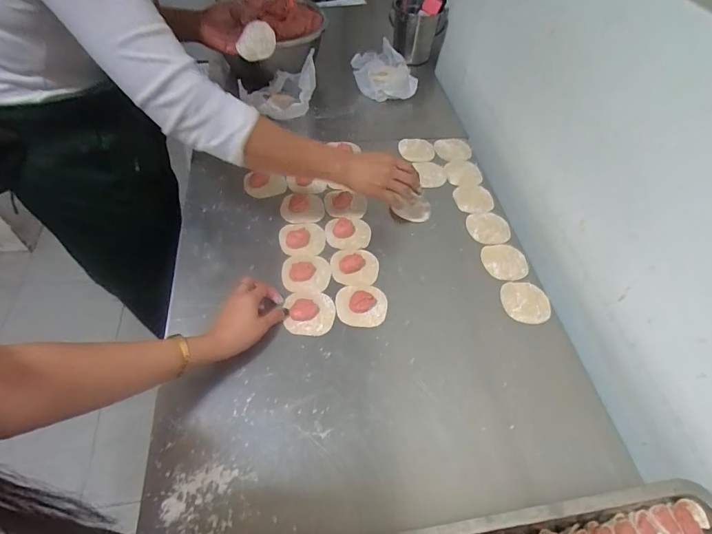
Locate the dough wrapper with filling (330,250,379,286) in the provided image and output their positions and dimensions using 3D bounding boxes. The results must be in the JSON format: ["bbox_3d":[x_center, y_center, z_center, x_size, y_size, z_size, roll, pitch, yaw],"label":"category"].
[{"bbox_3d":[-0.002,-0.006,0.681,0.078,0.018,0.077,12,53,6],"label":"dough wrapper with filling"}]

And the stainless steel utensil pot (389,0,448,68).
[{"bbox_3d":[0.168,-0.648,1.116,0.147,0.148,0.122,2,52,-4],"label":"stainless steel utensil pot"}]

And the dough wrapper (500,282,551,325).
[{"bbox_3d":[0.276,0.057,0.662,0.071,0.004,0.077,0,54,8],"label":"dough wrapper"}]

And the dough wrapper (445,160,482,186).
[{"bbox_3d":[0.226,-0.198,0.856,0.074,0.008,0.073,-1,52,-4],"label":"dough wrapper"}]

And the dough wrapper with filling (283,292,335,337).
[{"bbox_3d":[-0.073,0.069,0.620,0.078,0.021,0.073,6,52,2],"label":"dough wrapper with filling"}]

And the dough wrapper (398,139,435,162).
[{"bbox_3d":[0.133,-0.259,0.891,0.078,0.009,0.068,-1,63,-6],"label":"dough wrapper"}]

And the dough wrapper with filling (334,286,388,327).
[{"bbox_3d":[0.009,0.055,0.632,0.078,0.030,0.073,1,52,-2],"label":"dough wrapper with filling"}]

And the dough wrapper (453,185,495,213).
[{"bbox_3d":[0.235,-0.135,0.806,0.073,0.005,0.077,1,52,-2],"label":"dough wrapper"}]

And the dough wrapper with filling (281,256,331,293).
[{"bbox_3d":[-0.082,0.010,0.667,0.079,0.021,0.074,4,52,0],"label":"dough wrapper with filling"}]

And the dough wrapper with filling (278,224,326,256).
[{"bbox_3d":[-0.094,-0.055,0.704,0.078,0.032,0.070,3,52,-1],"label":"dough wrapper with filling"}]

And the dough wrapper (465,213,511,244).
[{"bbox_3d":[0.252,-0.074,0.760,0.087,0.004,0.074,-3,52,-5],"label":"dough wrapper"}]

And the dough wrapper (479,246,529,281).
[{"bbox_3d":[0.260,-0.010,0.713,0.073,0.006,0.077,-2,55,3],"label":"dough wrapper"}]

